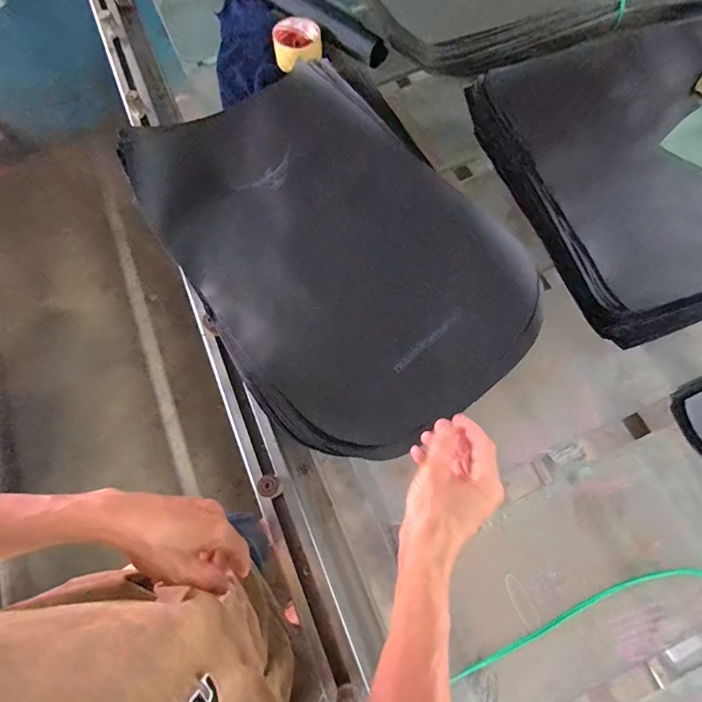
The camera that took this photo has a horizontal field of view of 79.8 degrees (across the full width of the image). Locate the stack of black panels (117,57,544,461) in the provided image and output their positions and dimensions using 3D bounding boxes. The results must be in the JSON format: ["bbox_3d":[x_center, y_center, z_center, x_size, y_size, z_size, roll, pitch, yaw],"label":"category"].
[{"bbox_3d":[-0.034,-0.138,0.513,0.329,0.051,0.510,-34,79,-10],"label":"stack of black panels"}]

